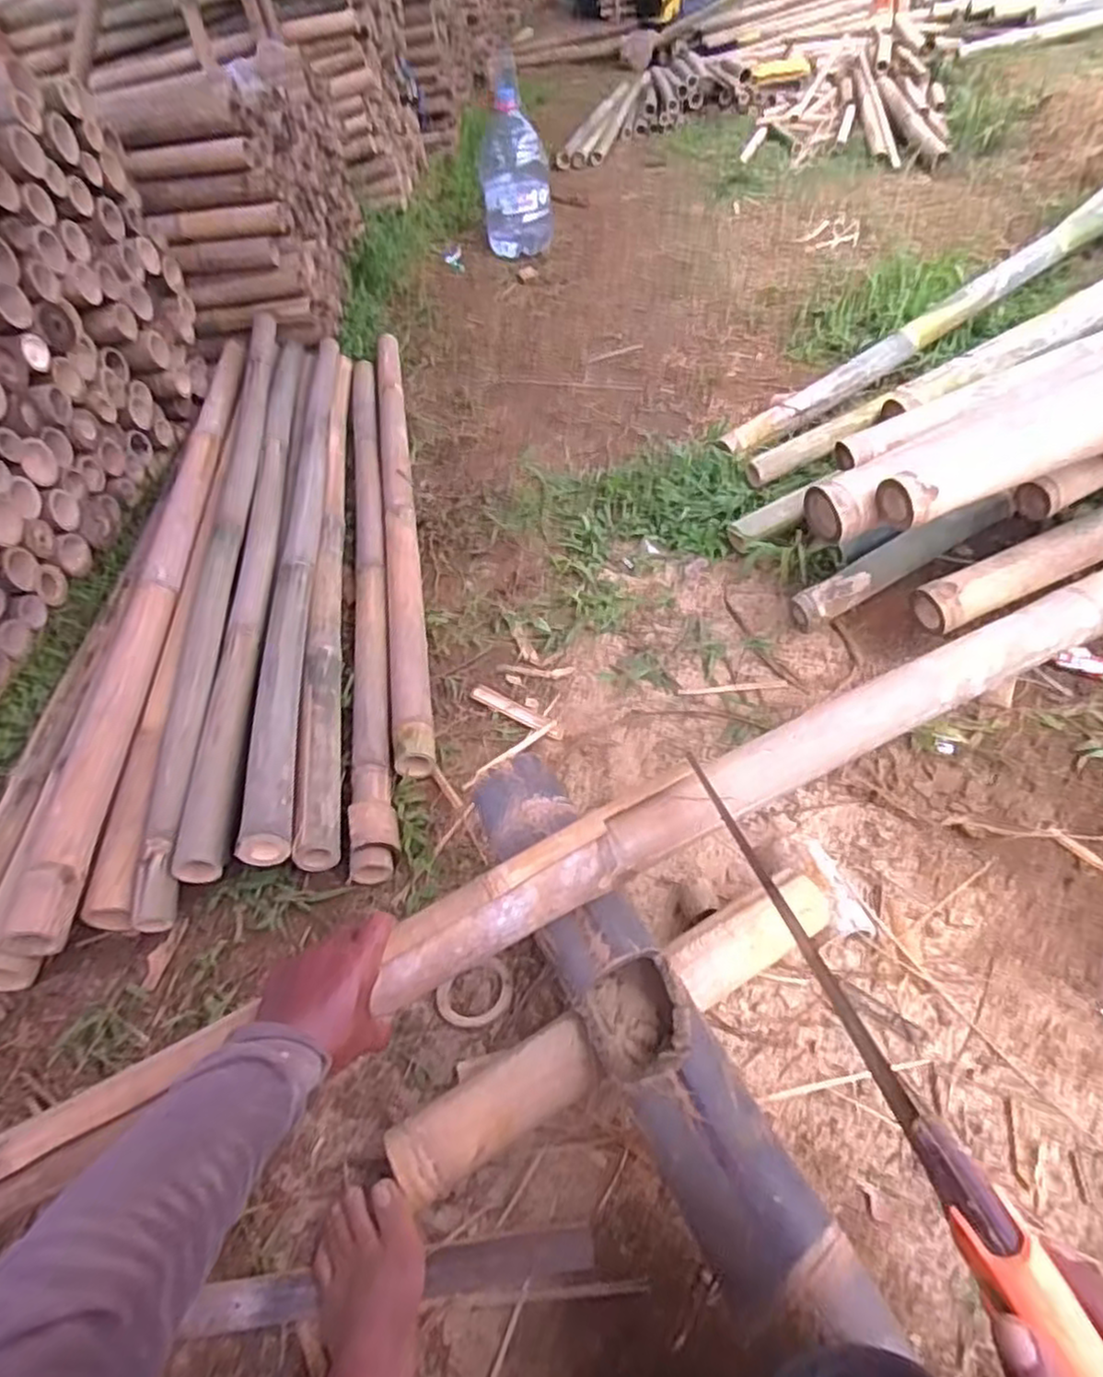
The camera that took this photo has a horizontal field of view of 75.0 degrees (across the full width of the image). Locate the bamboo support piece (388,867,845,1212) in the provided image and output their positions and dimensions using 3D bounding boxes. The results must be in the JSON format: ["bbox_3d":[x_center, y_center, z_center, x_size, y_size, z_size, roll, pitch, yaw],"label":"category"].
[{"bbox_3d":[0.082,0.321,0.713,0.514,0.054,0.064,-26,47,-17],"label":"bamboo support piece"}]

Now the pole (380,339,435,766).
[{"bbox_3d":[-0.332,-0.459,1.537,0.069,0.056,1.657,-11,45,-4],"label":"pole"}]

